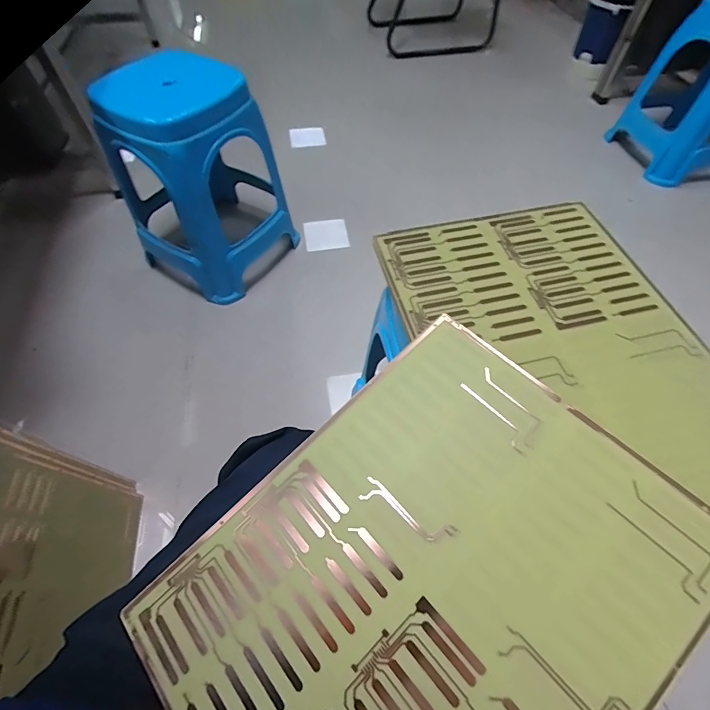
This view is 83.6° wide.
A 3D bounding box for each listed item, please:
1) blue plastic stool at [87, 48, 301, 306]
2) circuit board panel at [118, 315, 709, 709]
[{"bbox_3d":[-0.394,-0.449,1.022,0.362,0.451,0.370,39,64,21],"label":"blue plastic stool"},{"bbox_3d":[0.057,0.194,0.341,0.423,0.010,0.326,-43,65,-12],"label":"circuit board panel"}]

